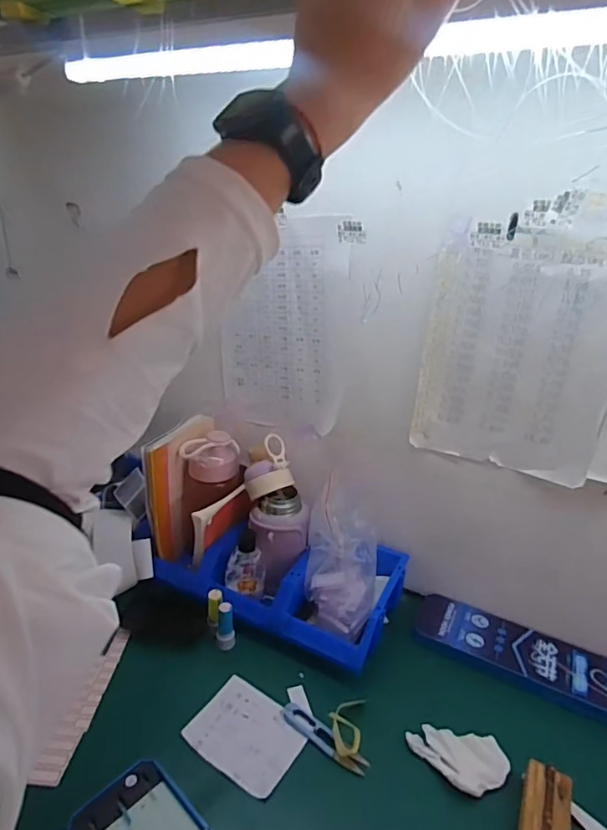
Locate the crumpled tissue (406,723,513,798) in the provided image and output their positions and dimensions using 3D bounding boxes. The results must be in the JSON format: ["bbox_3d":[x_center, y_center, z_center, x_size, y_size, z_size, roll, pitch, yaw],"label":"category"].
[{"bbox_3d":[0.162,0.356,0.517,0.098,0.012,0.062,5,22,4],"label":"crumpled tissue"}]

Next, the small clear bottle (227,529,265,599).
[{"bbox_3d":[-0.078,0.203,0.678,0.054,0.098,0.030,0,23,-8],"label":"small clear bottle"}]

